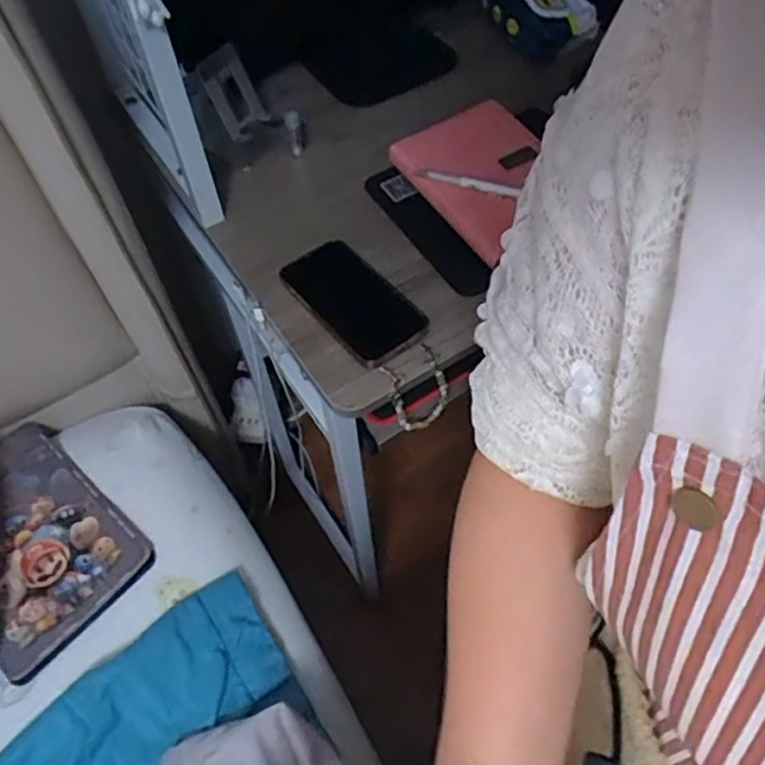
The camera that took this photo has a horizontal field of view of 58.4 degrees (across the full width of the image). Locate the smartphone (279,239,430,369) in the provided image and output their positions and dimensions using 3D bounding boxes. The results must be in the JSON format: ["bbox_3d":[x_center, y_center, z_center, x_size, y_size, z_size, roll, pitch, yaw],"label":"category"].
[{"bbox_3d":[-0.030,-0.085,0.705,0.090,0.009,0.160,-37,69,-23],"label":"smartphone"}]

